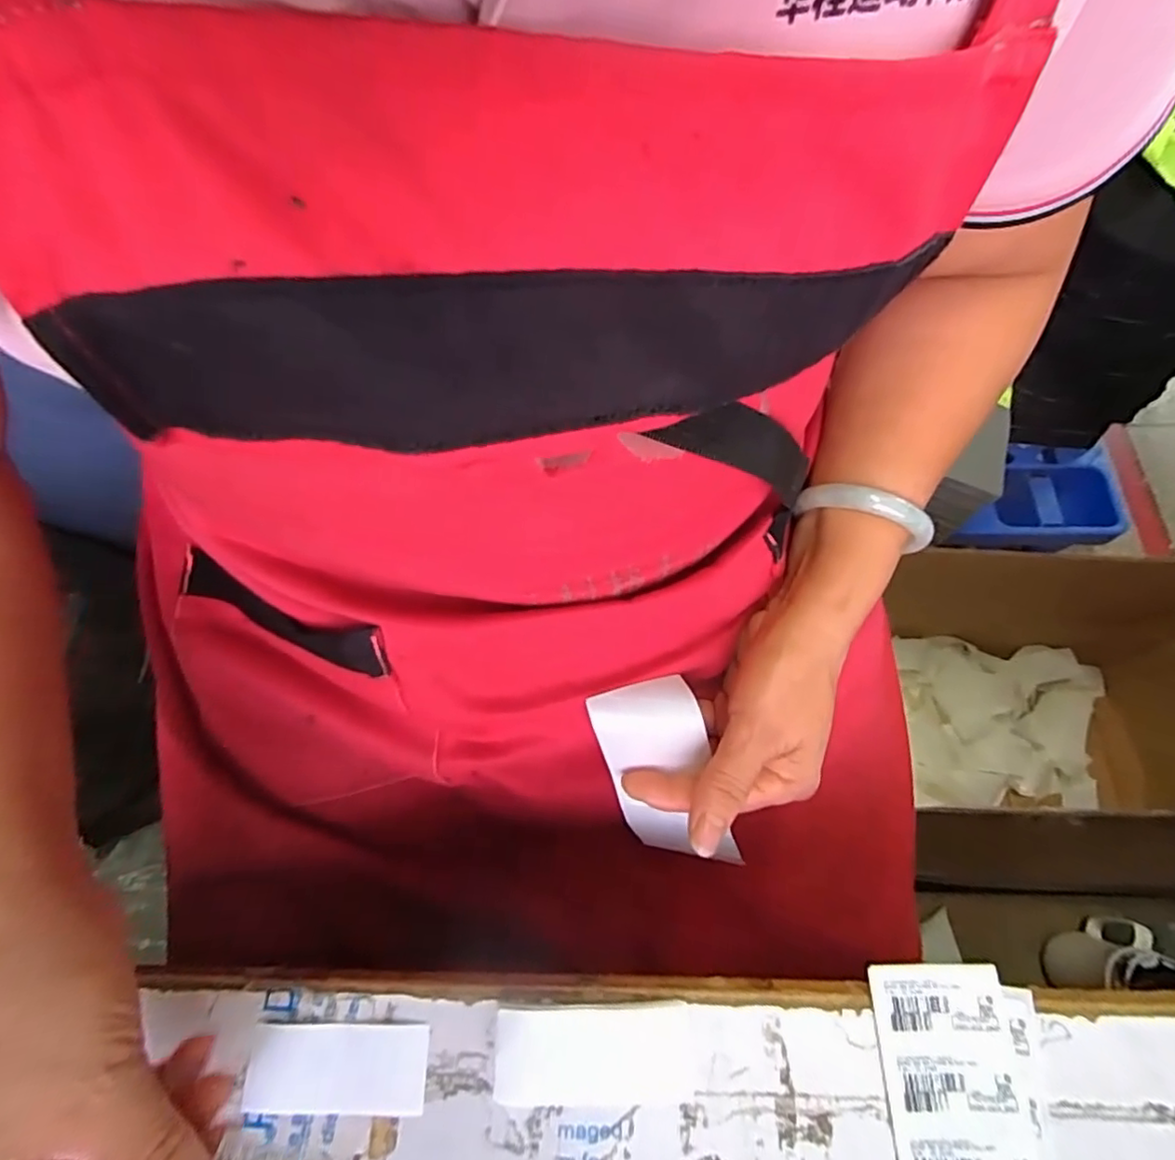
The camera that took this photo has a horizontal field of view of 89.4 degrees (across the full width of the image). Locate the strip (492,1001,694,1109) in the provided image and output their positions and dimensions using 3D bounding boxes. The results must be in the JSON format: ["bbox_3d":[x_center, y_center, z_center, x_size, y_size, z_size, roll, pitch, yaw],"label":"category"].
[{"bbox_3d":[0.002,0.192,0.239,0.077,0.012,0.035,-2,67,2],"label":"strip"}]

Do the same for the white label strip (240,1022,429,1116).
[{"bbox_3d":[-0.103,0.202,0.245,0.072,0.004,0.031,-1,67,1],"label":"white label strip"}]

